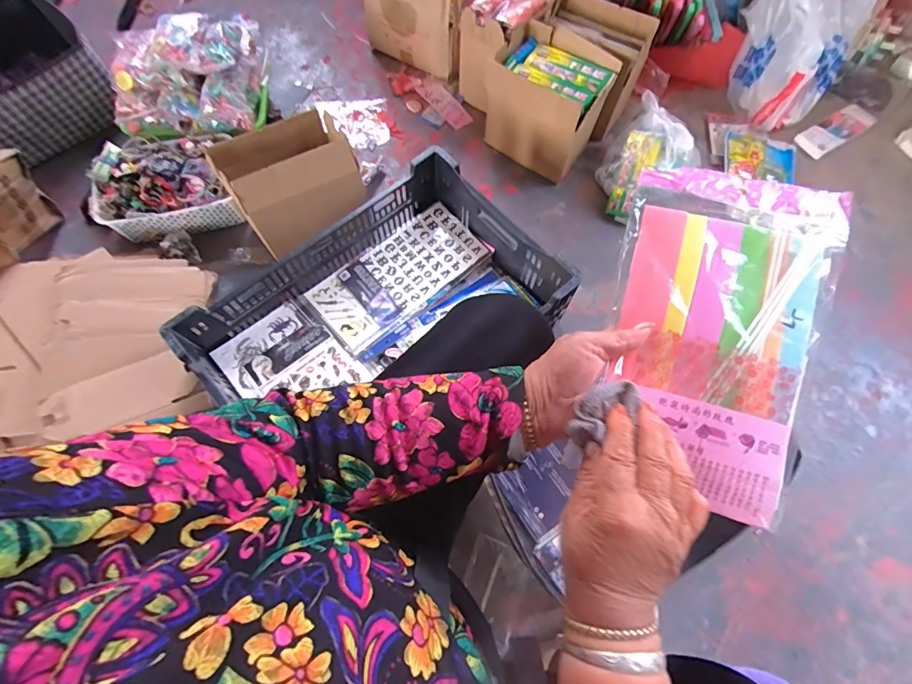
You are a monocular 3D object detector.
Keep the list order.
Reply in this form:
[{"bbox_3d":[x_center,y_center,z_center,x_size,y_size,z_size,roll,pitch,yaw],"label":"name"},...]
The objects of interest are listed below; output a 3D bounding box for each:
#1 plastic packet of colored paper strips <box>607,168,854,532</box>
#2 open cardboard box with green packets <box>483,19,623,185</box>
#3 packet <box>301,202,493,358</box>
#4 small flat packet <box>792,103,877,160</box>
[{"bbox_3d":[0.205,-0.019,0.351,0.161,0.016,0.268,20,81,10],"label":"plastic packet of colored paper strips"},{"bbox_3d":[0.208,-0.536,1.004,0.222,0.219,0.179,35,72,9],"label":"open cardboard box with green packets"},{"bbox_3d":[-0.115,-0.138,0.897,0.348,0.017,0.173,-39,71,-12],"label":"packet"},{"bbox_3d":[0.967,-0.539,1.105,0.226,0.019,0.080,-29,72,-12],"label":"small flat packet"}]

